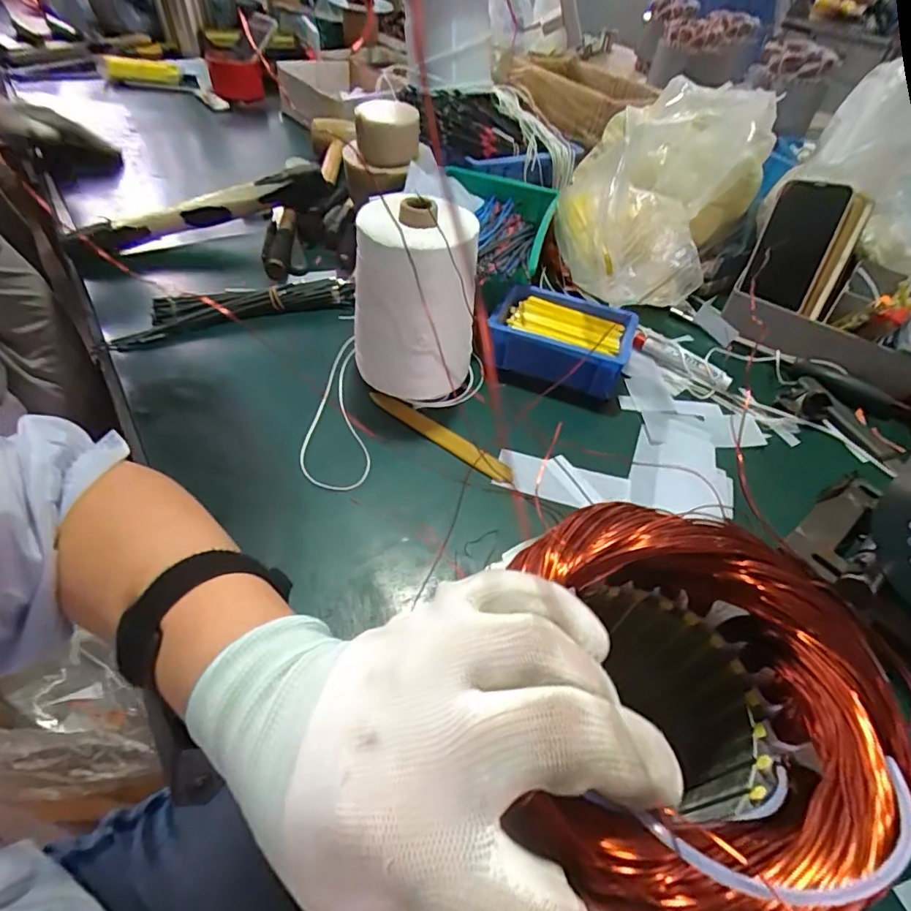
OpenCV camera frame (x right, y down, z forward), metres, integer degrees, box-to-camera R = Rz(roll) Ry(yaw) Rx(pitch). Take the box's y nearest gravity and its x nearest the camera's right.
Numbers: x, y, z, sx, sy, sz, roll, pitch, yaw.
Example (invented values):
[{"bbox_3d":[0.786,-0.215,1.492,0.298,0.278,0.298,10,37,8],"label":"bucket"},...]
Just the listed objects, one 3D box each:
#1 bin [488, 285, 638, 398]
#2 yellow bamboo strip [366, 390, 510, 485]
[{"bbox_3d":[0.113,-0.124,0.567,0.147,0.052,0.107,20,50,11],"label":"bin"},{"bbox_3d":[-0.016,-0.020,0.496,0.163,0.006,0.019,32,53,20],"label":"yellow bamboo strip"}]

